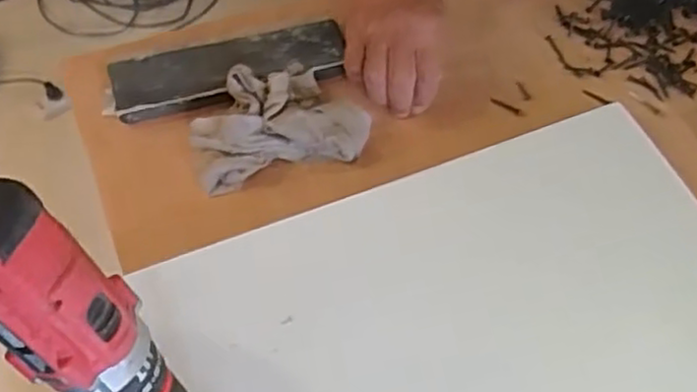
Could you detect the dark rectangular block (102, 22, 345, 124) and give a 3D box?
[{"bbox_3d":[-0.113,-0.117,0.645,0.220,0.020,0.067,-14,60,-12],"label":"dark rectangular block"}]

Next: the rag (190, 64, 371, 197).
[{"bbox_3d":[-0.064,-0.069,0.604,0.144,0.039,0.097,-15,60,-12],"label":"rag"}]

